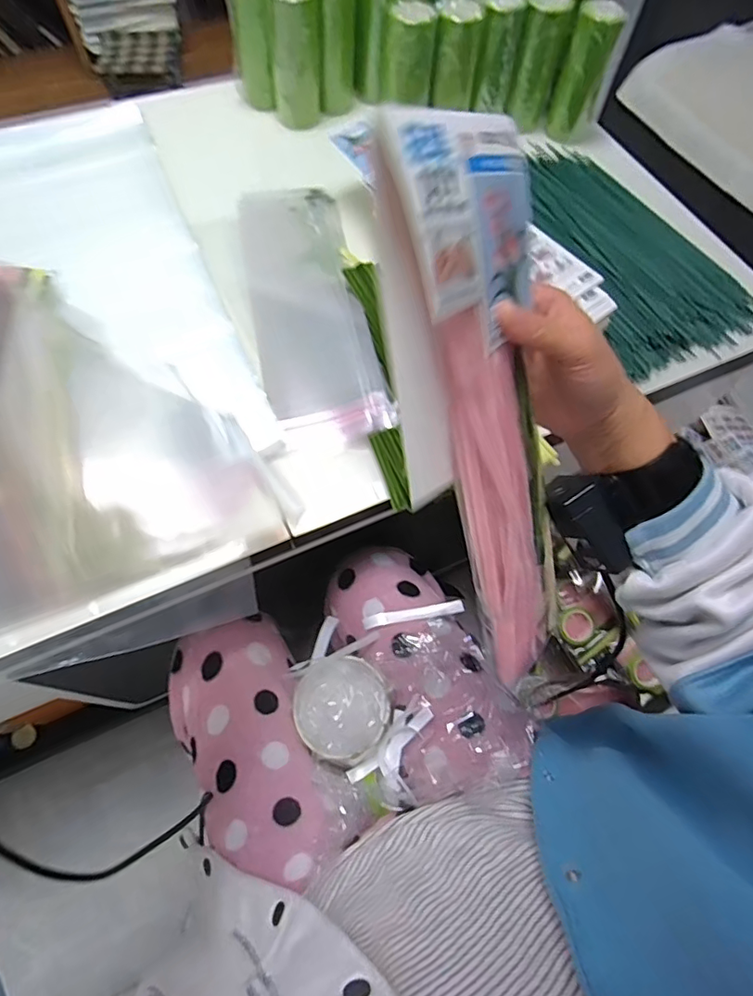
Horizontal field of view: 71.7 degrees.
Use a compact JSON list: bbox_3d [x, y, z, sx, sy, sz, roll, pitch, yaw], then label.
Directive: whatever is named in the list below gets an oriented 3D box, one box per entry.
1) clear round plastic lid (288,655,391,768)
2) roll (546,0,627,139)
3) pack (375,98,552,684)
[{"bbox_3d":[-0.036,0.209,0.526,0.093,0.033,0.099,1,65,-2],"label":"clear round plastic lid"},{"bbox_3d":[0.283,-0.581,0.728,0.060,0.158,0.063,17,66,6],"label":"roll"},{"bbox_3d":[0.062,-0.034,0.278,0.104,0.287,0.024,-32,30,-34],"label":"pack"}]

